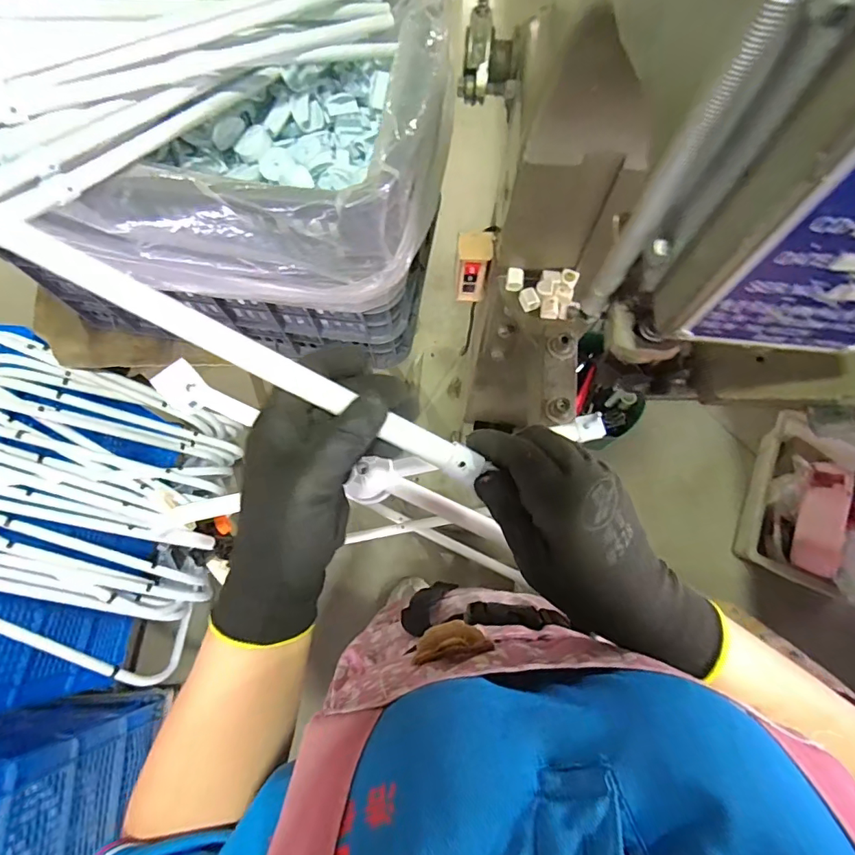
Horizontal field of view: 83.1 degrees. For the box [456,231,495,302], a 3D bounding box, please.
[{"bbox_3d":[0.066,-0.234,0.709,0.050,0.109,0.044,-2,72,-1],"label":"box"}]

